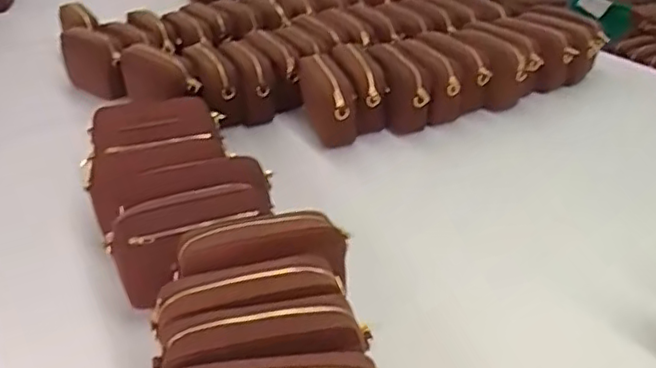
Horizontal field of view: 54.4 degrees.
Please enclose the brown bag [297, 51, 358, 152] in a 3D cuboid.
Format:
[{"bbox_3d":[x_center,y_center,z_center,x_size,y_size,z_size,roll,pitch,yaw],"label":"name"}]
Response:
[{"bbox_3d":[0.002,-0.159,1.190,0.063,0.143,0.174,-11,33,-16],"label":"brown bag"}]

